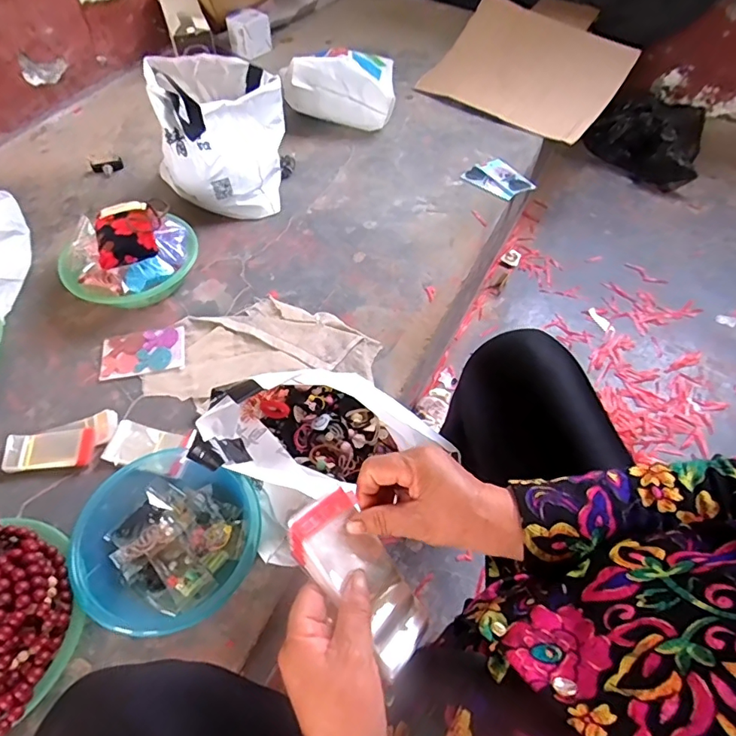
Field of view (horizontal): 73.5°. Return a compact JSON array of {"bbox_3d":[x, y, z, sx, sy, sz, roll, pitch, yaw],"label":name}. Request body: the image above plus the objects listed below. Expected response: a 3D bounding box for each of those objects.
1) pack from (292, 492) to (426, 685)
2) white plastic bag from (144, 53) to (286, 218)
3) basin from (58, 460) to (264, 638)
[{"bbox_3d":[-0.004,0.152,0.361,0.056,0.015,0.127,-39,90,-25],"label":"pack"},{"bbox_3d":[-0.328,-0.530,1.077,0.262,0.250,0.308,2,55,0],"label":"white plastic bag"},{"bbox_3d":[-0.263,0.223,0.647,0.225,0.082,0.216,1,55,-1],"label":"basin"}]

